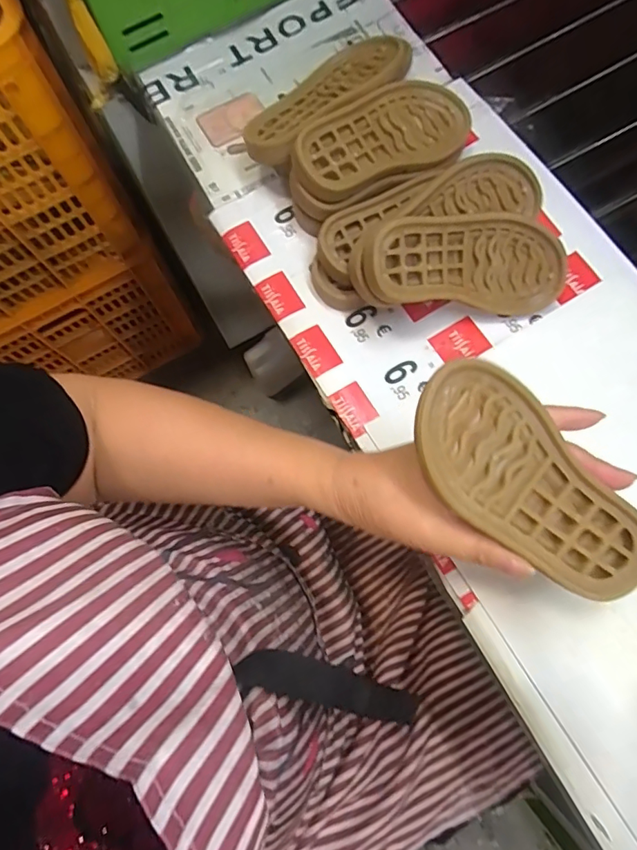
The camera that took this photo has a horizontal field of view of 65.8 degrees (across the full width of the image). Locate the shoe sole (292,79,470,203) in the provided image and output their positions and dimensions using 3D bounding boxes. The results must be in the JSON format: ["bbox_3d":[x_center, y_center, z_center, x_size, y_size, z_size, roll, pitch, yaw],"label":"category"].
[{"bbox_3d":[0.052,-0.224,0.383,0.153,0.014,0.068,-29,90,-19],"label":"shoe sole"}]

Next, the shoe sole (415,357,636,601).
[{"bbox_3d":[0.109,0.033,0.253,0.150,0.018,0.064,43,79,-7],"label":"shoe sole"}]

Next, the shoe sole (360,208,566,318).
[{"bbox_3d":[0.107,-0.115,0.352,0.151,0.016,0.068,-1,114,-17],"label":"shoe sole"}]

